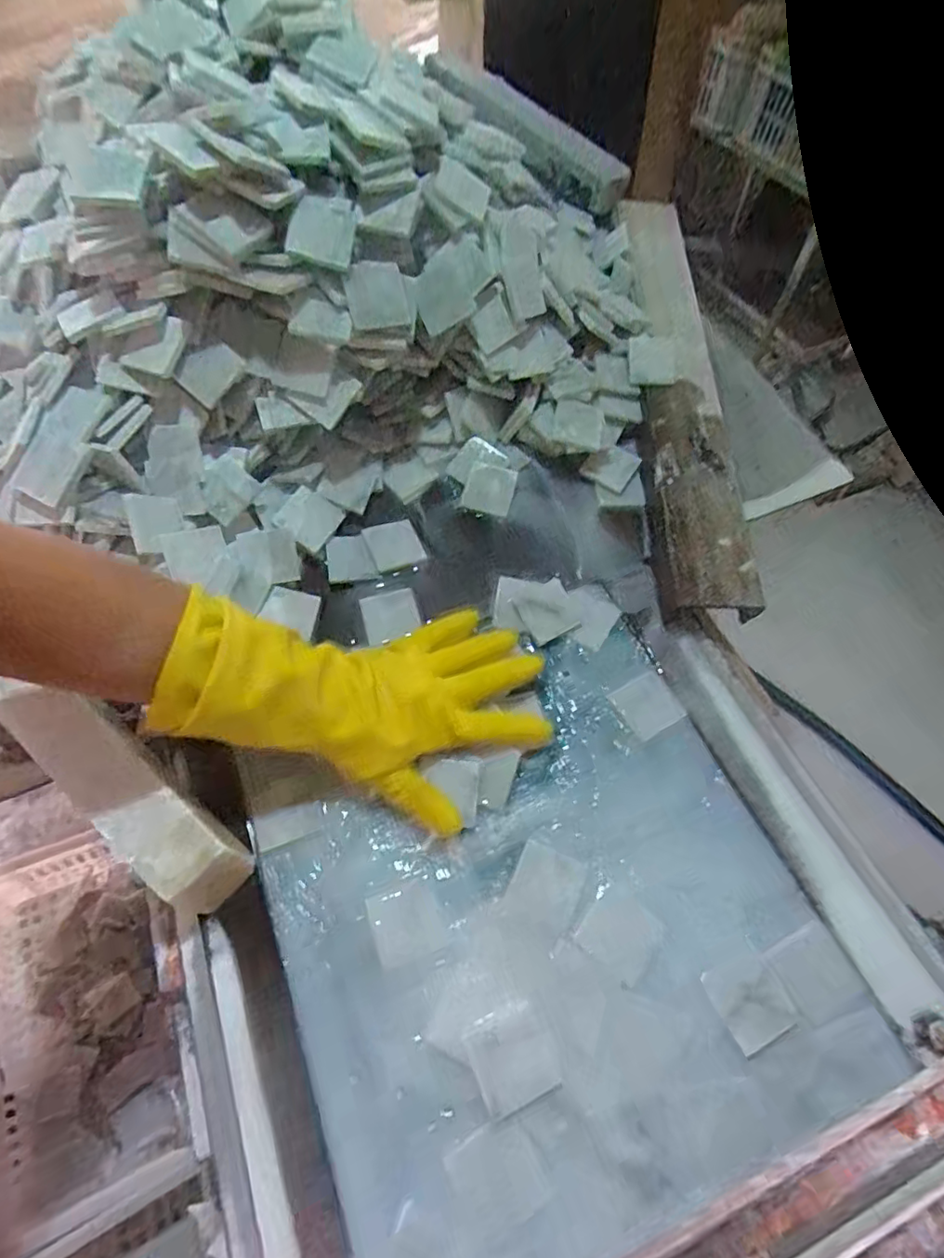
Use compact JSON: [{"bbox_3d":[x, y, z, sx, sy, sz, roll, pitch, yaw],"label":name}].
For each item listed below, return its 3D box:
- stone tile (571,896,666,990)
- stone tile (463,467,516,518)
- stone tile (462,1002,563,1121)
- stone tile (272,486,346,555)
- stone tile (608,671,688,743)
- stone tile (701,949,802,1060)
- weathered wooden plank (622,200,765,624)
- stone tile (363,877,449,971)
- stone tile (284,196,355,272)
[{"bbox_3d":[0.108,0.220,0.421,0.048,0.007,0.050,37,66,20],"label":"stone tile"},{"bbox_3d":[0.018,-0.143,0.602,0.048,0.004,0.049,14,84,4],"label":"stone tile"},{"bbox_3d":[0.026,0.281,0.381,0.050,0.004,0.048,-21,61,-11],"label":"stone tile"},{"bbox_3d":[-0.153,-0.103,0.546,0.048,0.004,0.050,37,71,-17],"label":"stone tile"},{"bbox_3d":[0.153,0.066,0.507,0.049,0.007,0.047,-24,62,-13],"label":"stone tile"},{"bbox_3d":[0.190,0.252,0.396,0.047,0.004,0.051,-23,62,-13],"label":"stone tile"},{"bbox_3d":[0.215,-0.246,0.614,0.093,0.050,0.498,-1,73,0],"label":"weathered wooden plank"},{"bbox_3d":[-0.049,0.216,0.430,0.050,0.004,0.050,-19,61,-11],"label":"stone tile"},{"bbox_3d":[-0.119,-0.320,0.466,0.050,0.050,0.009,-1,25,-35],"label":"stone tile"}]

